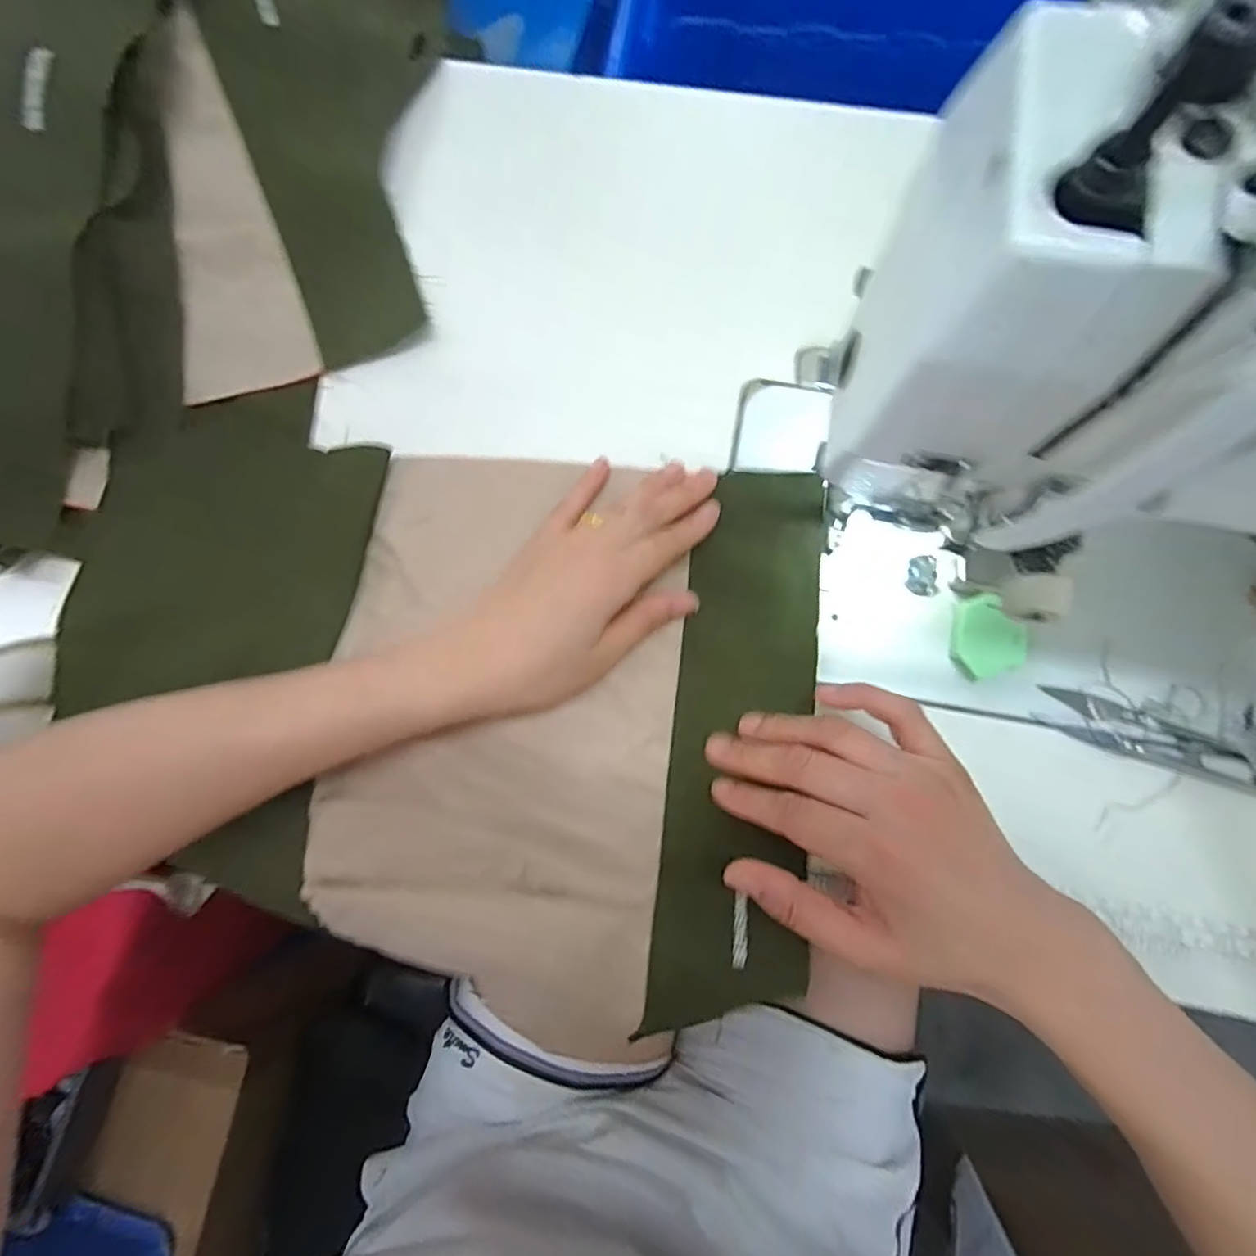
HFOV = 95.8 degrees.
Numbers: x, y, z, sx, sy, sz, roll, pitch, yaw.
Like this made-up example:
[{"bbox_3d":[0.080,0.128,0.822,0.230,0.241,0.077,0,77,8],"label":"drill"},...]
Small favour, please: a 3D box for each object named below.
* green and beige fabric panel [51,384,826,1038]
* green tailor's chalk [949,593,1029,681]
[{"bbox_3d":[-0.101,0.021,0.311,0.401,0.028,0.279,12,77,3],"label":"green and beige fabric panel"},{"bbox_3d":[0.195,0.006,0.306,0.035,0.004,0.044,12,91,16],"label":"green tailor's chalk"}]

